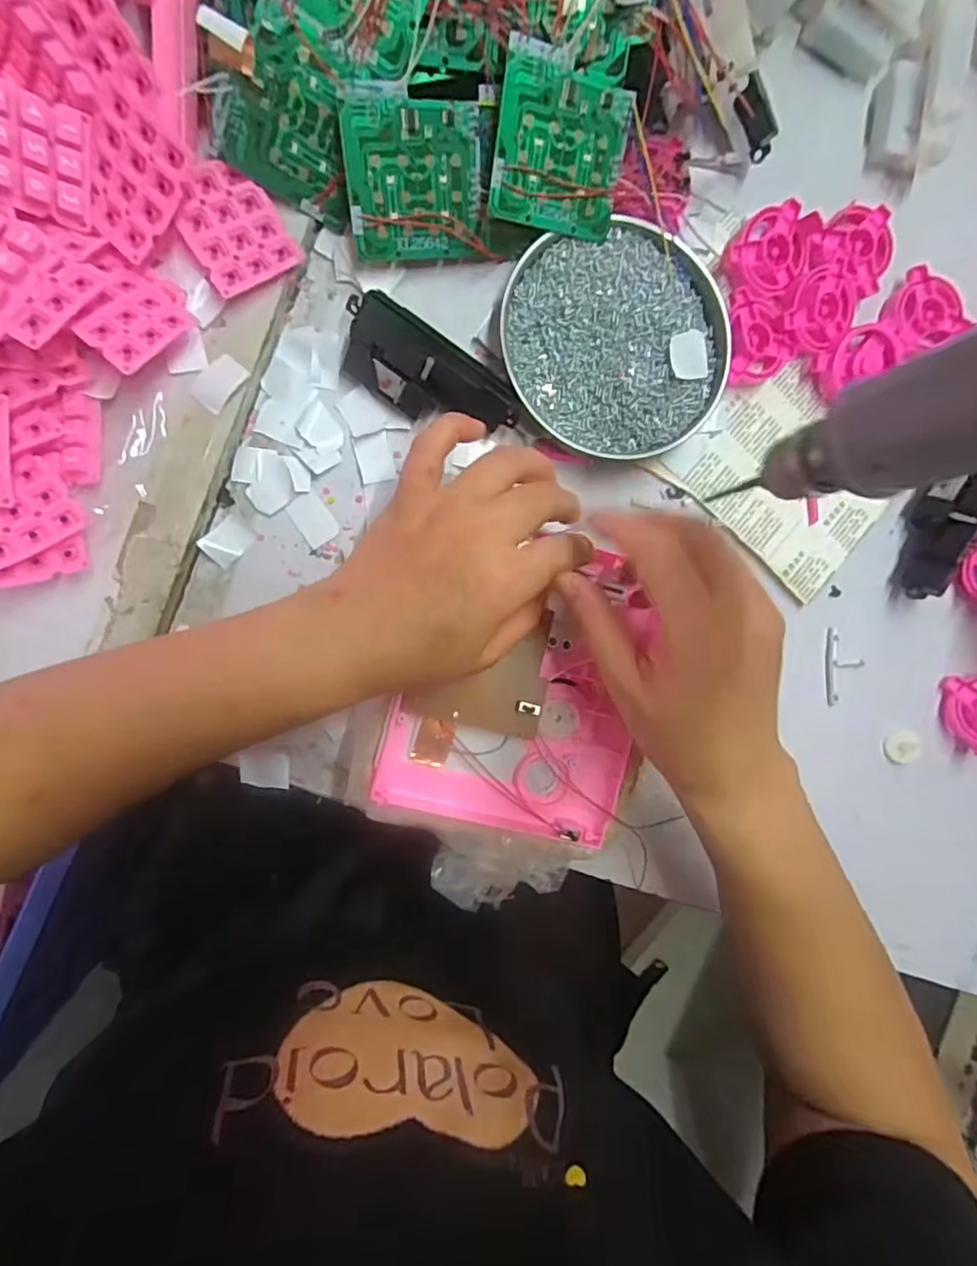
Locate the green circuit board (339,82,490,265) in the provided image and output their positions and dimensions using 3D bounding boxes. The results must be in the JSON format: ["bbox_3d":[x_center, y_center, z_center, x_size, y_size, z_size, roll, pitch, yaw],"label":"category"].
[{"bbox_3d":[-0.038,-0.239,0.315,0.071,0.004,0.071,-12,126,-16],"label":"green circuit board"}]

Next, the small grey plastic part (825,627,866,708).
[{"bbox_3d":[0.237,0.023,0.396,0.025,0.008,0.051,3,92,-8],"label":"small grey plastic part"}]

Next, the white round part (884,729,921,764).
[{"bbox_3d":[0.280,0.077,0.404,0.018,0.013,0.022,21,89,-8],"label":"white round part"}]

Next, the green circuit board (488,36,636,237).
[{"bbox_3d":[0.039,-0.257,0.315,0.070,0.004,0.073,-1,118,-20],"label":"green circuit board"}]

